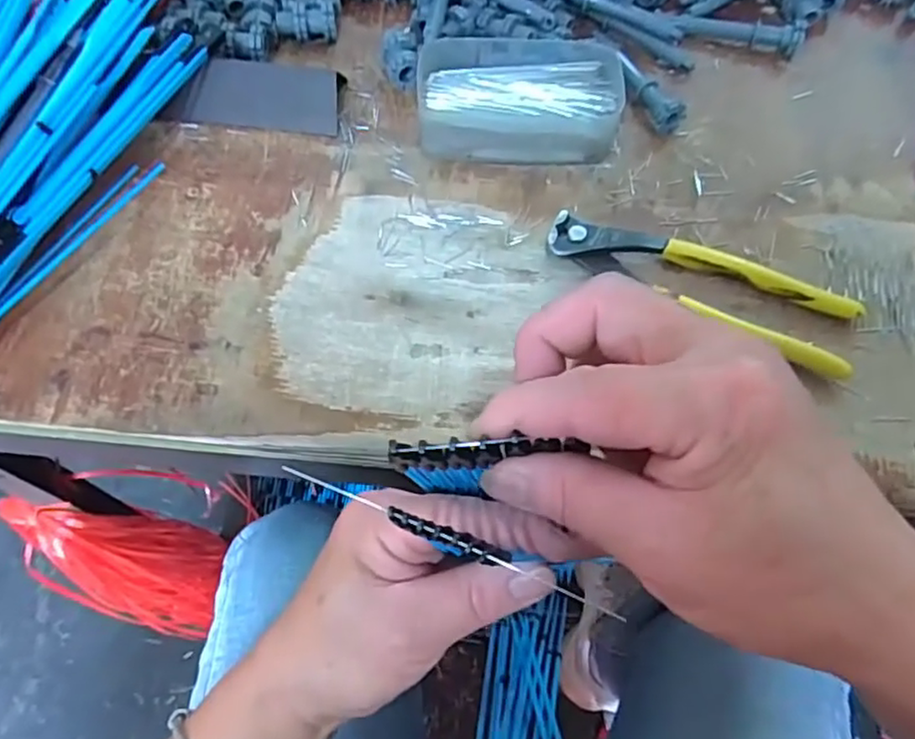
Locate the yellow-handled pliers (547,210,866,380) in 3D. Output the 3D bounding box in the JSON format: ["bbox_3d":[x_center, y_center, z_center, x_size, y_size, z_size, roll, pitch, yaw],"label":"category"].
[{"bbox_3d":[0.127,-0.044,0.354,0.165,0.017,0.047,22,65,11],"label":"yellow-handled pliers"}]

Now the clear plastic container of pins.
[{"bbox_3d":[0.037,-0.168,0.400,0.117,0.027,0.085,4,63,1],"label":"clear plastic container of pins"}]

